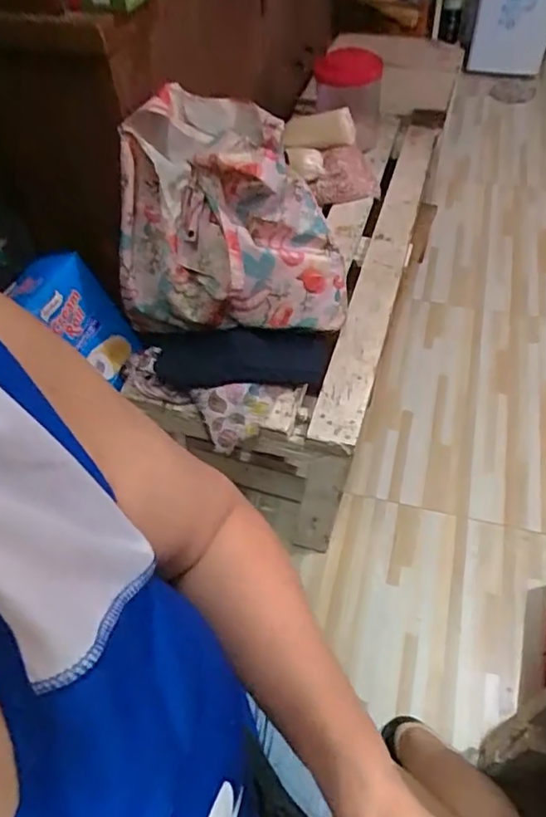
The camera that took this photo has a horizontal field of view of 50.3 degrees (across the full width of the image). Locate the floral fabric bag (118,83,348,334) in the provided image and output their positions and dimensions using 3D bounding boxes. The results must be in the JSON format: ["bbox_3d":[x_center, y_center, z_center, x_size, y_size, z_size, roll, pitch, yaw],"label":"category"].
[{"bbox_3d":[-0.057,-0.283,0.856,0.310,0.255,0.235,-1,51,3],"label":"floral fabric bag"}]

